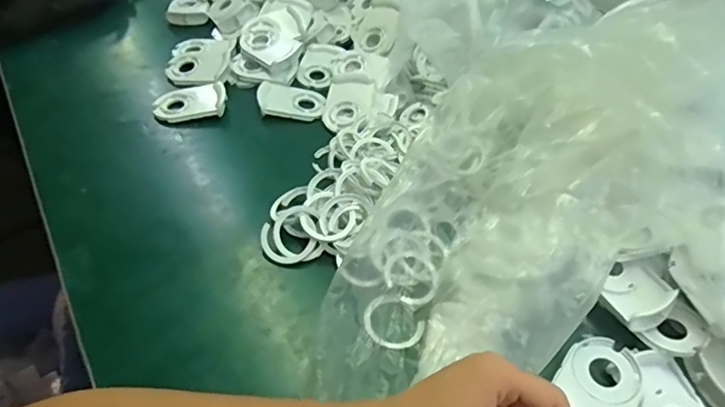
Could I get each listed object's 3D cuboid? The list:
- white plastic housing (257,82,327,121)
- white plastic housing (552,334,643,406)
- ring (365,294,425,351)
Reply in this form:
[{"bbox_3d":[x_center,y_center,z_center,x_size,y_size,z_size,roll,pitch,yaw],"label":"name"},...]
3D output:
[{"bbox_3d":[-0.087,-0.127,0.647,0.079,0.019,0.054,-2,46,-8],"label":"white plastic housing"},{"bbox_3d":[0.180,0.142,0.406,0.056,0.015,0.080,29,50,20],"label":"white plastic housing"},{"bbox_3d":[0.024,0.099,0.438,0.045,0.005,0.048,3,46,-3],"label":"ring"}]

